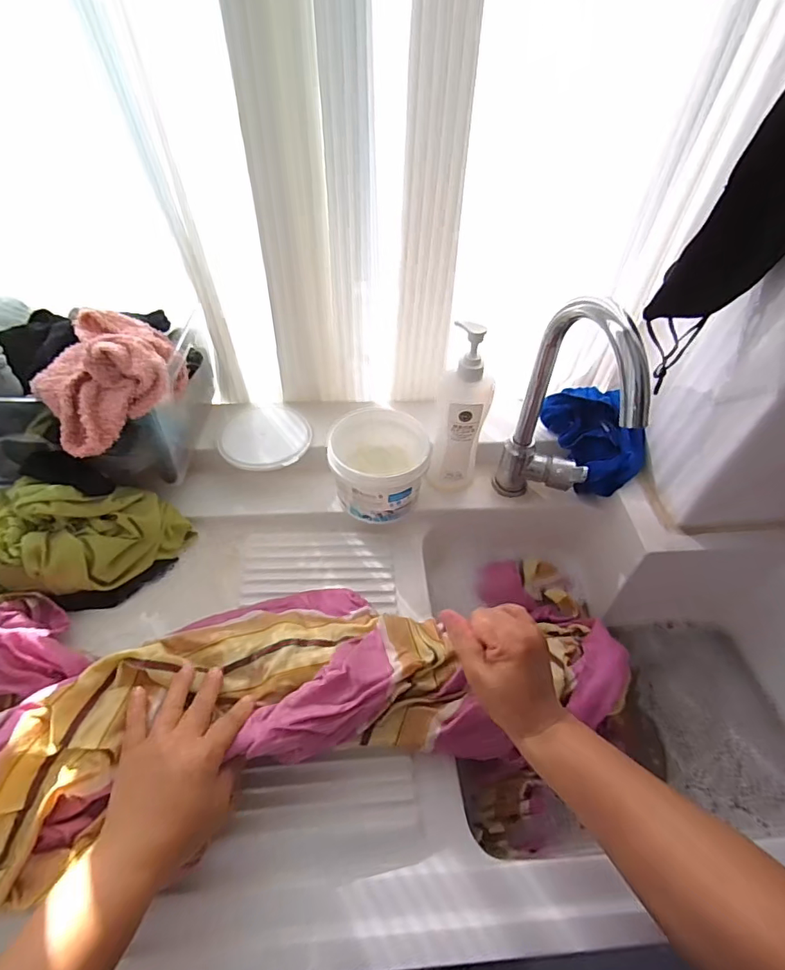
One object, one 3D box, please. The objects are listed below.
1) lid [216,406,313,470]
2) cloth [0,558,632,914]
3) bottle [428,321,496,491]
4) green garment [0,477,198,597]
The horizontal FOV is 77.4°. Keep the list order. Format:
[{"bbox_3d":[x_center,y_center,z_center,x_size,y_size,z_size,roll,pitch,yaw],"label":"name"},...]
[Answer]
[{"bbox_3d":[-0.178,-0.070,0.695,0.123,0.012,0.119,1,49,-1],"label":"lid"},{"bbox_3d":[-0.108,0.216,0.482,0.823,0.160,0.305,-3,49,-19],"label":"cloth"},{"bbox_3d":[0.087,-0.083,0.626,0.066,0.239,0.052,9,50,6],"label":"bottle"},{"bbox_3d":[-0.377,0.061,0.561,0.252,0.123,0.115,-8,50,-9],"label":"green garment"}]

